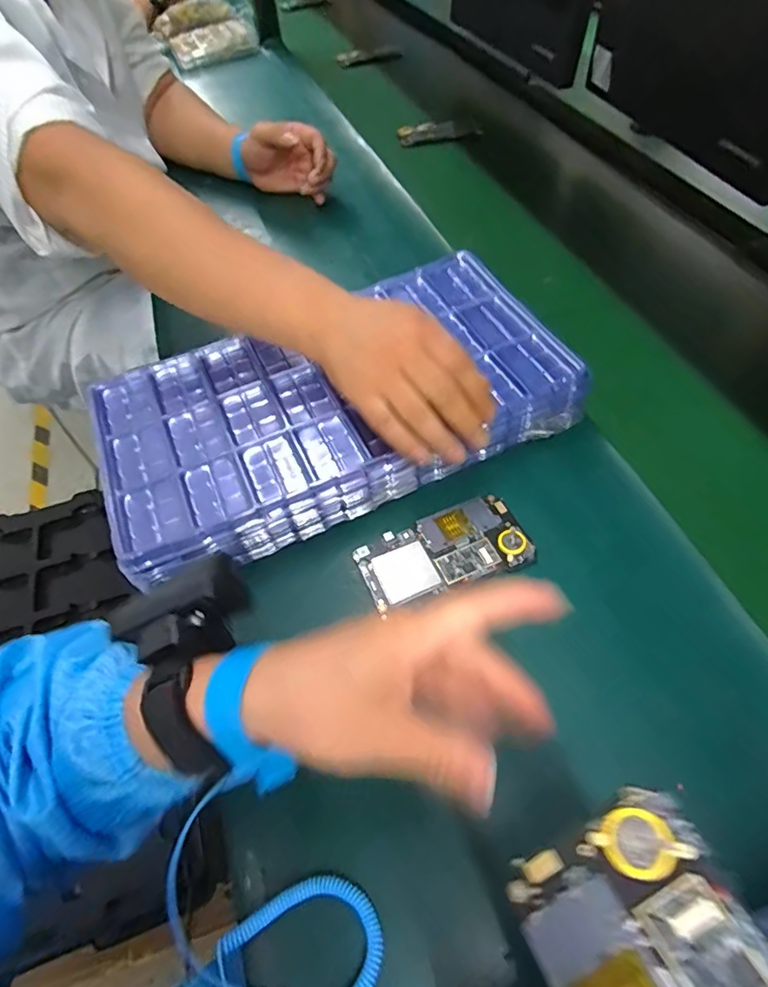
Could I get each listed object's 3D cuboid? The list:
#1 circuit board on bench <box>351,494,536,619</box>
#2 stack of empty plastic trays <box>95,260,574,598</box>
[{"bbox_3d":[0.045,0.045,0.411,0.125,0.015,0.063,-19,55,-10],"label":"circuit board on bench"},{"bbox_3d":[-0.042,-0.077,0.474,0.382,0.053,0.213,-22,56,-12],"label":"stack of empty plastic trays"}]

